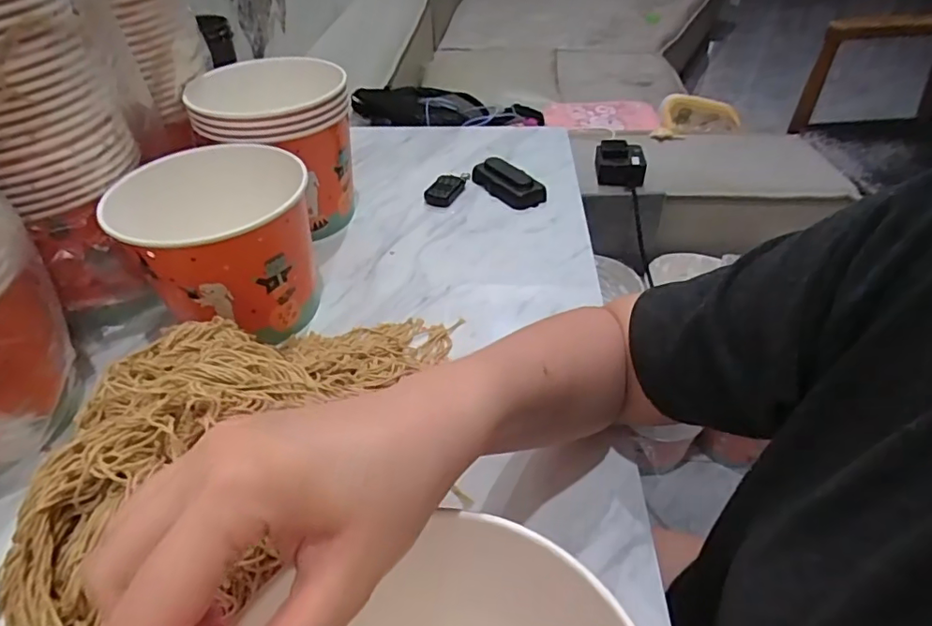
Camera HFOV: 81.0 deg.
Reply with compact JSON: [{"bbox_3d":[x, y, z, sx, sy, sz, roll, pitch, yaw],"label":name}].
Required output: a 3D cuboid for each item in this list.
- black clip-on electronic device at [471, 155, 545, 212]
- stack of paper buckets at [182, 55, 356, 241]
[{"bbox_3d":[0.051,-0.165,0.687,0.041,0.028,0.100,-28,48,-27],"label":"black clip-on electronic device"},{"bbox_3d":[-0.203,-0.173,0.604,0.155,0.157,0.145,-11,43,-10],"label":"stack of paper buckets"}]

